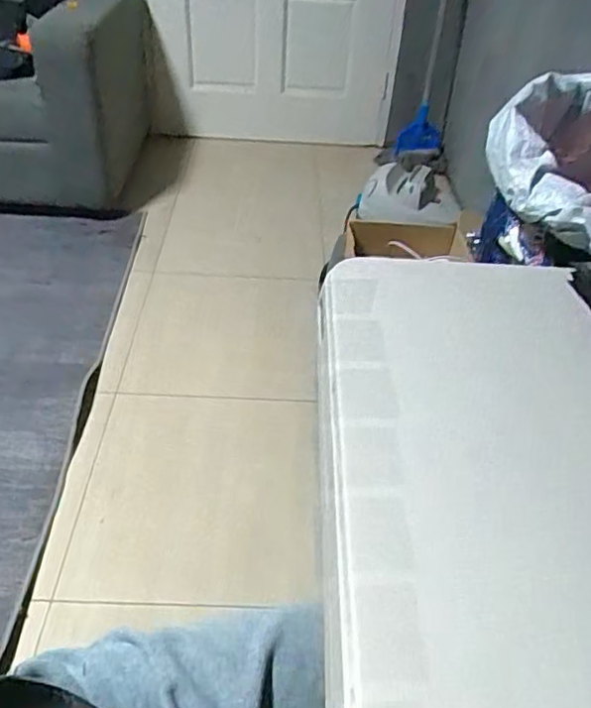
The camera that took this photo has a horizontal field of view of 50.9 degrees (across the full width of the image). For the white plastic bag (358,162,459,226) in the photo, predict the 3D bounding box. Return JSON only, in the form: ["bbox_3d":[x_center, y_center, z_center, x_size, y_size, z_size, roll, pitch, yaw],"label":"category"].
[{"bbox_3d":[0.298,-0.405,1.590,0.245,0.111,0.122,15,42,12],"label":"white plastic bag"}]

